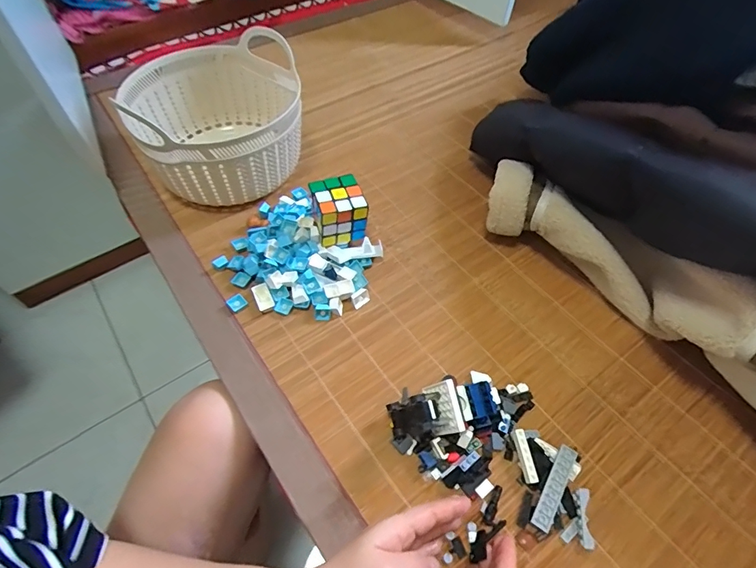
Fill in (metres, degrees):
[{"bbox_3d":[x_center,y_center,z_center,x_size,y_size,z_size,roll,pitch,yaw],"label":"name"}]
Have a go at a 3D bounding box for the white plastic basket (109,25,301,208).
[{"bbox_3d":[-0.218,-0.234,0.595,0.218,0.137,0.227,-18,58,-14],"label":"white plastic basket"}]

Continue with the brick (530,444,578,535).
[{"bbox_3d":[0.166,0.189,0.392,0.016,0.004,0.081,25,59,26],"label":"brick"}]

